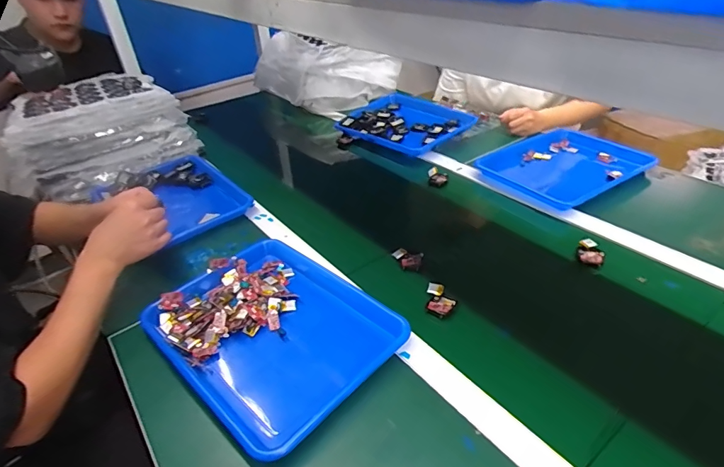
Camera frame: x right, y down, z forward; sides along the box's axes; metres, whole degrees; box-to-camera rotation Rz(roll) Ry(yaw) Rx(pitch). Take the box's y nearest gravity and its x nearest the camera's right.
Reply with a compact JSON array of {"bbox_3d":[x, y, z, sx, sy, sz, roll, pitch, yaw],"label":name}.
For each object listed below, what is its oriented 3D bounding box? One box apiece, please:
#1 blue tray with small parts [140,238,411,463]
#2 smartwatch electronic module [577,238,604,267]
[{"bbox_3d":[-0.122,0.135,0.624,0.336,0.046,0.277,27,46,37],"label":"blue tray with small parts"},{"bbox_3d":[0.378,0.032,0.708,0.039,0.016,0.052,11,38,22],"label":"smartwatch electronic module"}]

